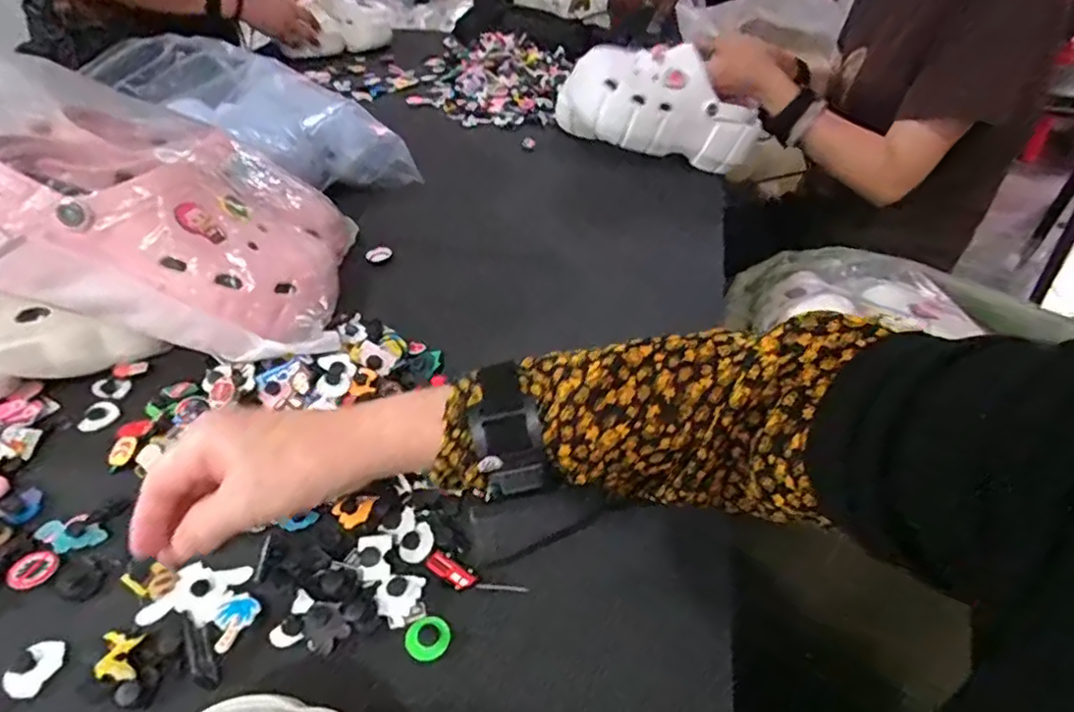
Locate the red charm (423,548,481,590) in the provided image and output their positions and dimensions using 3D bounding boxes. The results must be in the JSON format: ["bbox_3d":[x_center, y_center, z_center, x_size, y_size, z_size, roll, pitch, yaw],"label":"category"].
[{"bbox_3d":[-0.051,0.128,0.371,0.034,0.006,0.015,27,46,29],"label":"red charm"}]

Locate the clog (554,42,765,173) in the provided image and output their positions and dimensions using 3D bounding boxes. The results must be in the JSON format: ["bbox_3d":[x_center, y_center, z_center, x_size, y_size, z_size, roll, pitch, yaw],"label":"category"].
[{"bbox_3d":[0.164,-0.321,0.802,0.255,0.119,0.083,15,39,-6],"label":"clog"}]

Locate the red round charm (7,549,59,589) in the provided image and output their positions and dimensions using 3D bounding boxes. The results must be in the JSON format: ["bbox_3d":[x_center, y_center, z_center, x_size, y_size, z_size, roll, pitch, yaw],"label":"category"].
[{"bbox_3d":[-0.303,0.128,0.374,0.023,0.006,0.024,0,39,0],"label":"red round charm"}]

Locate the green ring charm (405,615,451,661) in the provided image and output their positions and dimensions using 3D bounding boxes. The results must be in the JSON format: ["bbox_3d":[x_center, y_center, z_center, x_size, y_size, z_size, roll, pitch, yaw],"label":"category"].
[{"bbox_3d":[-0.060,0.155,0.344,0.024,0.004,0.023,0,39,0],"label":"green ring charm"}]

